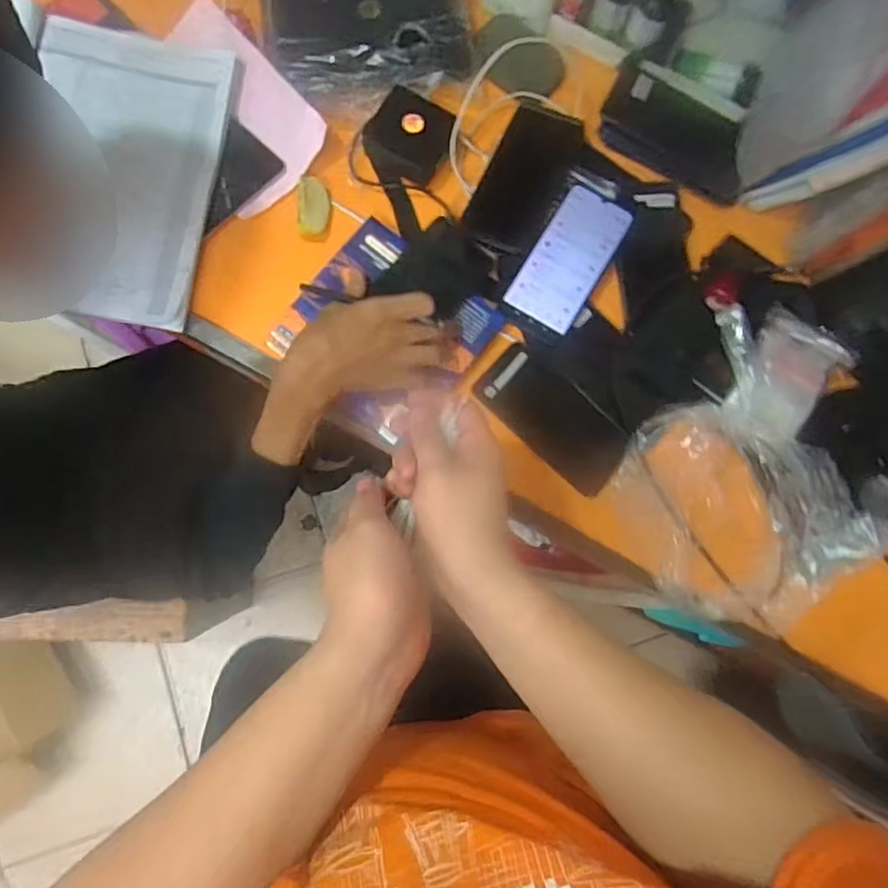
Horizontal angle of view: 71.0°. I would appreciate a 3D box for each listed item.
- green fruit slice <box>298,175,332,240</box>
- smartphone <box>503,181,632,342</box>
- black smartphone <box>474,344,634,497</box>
[{"bbox_3d":[-0.133,-0.242,0.644,0.031,0.030,0.066,1,82,-6],"label":"green fruit slice"},{"bbox_3d":[0.129,-0.190,0.647,0.074,0.013,0.167,31,80,-1],"label":"smartphone"},{"bbox_3d":[0.115,-0.028,0.640,0.161,0.014,0.076,43,80,1],"label":"black smartphone"}]

